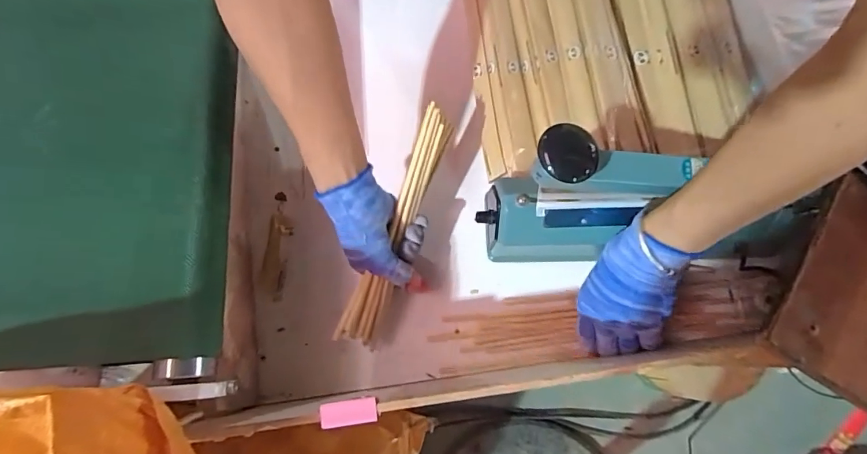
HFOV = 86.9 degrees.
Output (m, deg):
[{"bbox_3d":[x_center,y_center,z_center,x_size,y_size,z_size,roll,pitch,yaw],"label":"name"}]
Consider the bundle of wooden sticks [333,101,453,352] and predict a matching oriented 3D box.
[{"bbox_3d":[-0.036,0.000,0.457,0.032,0.037,0.243,21,88,6],"label":"bundle of wooden sticks"}]

